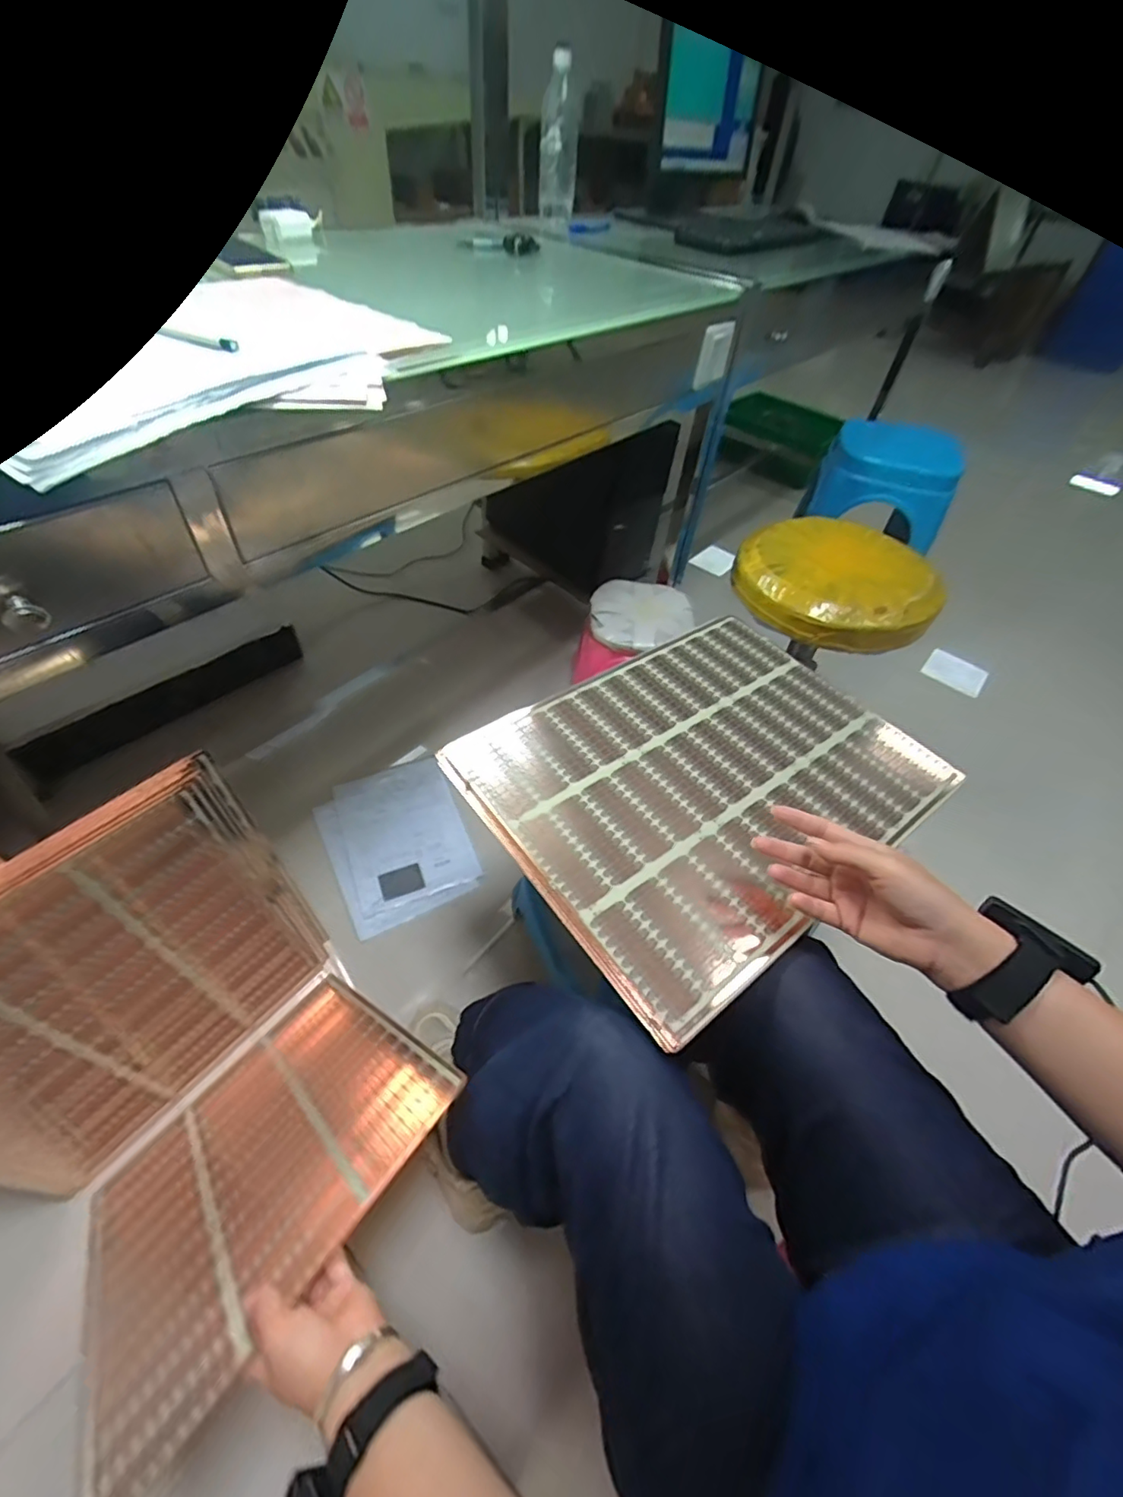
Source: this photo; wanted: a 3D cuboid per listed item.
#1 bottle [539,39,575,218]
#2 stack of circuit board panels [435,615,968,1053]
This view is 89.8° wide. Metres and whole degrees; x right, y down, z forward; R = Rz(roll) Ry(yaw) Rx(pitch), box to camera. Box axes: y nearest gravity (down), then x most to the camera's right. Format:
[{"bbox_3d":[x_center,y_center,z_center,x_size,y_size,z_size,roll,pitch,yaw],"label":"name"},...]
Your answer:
[{"bbox_3d":[-0.008,-1.139,1.074,0.066,0.244,0.076,2,50,-2],"label":"bottle"},{"bbox_3d":[0.151,0.018,0.595,0.445,0.017,0.346,-29,58,-25],"label":"stack of circuit board panels"}]

